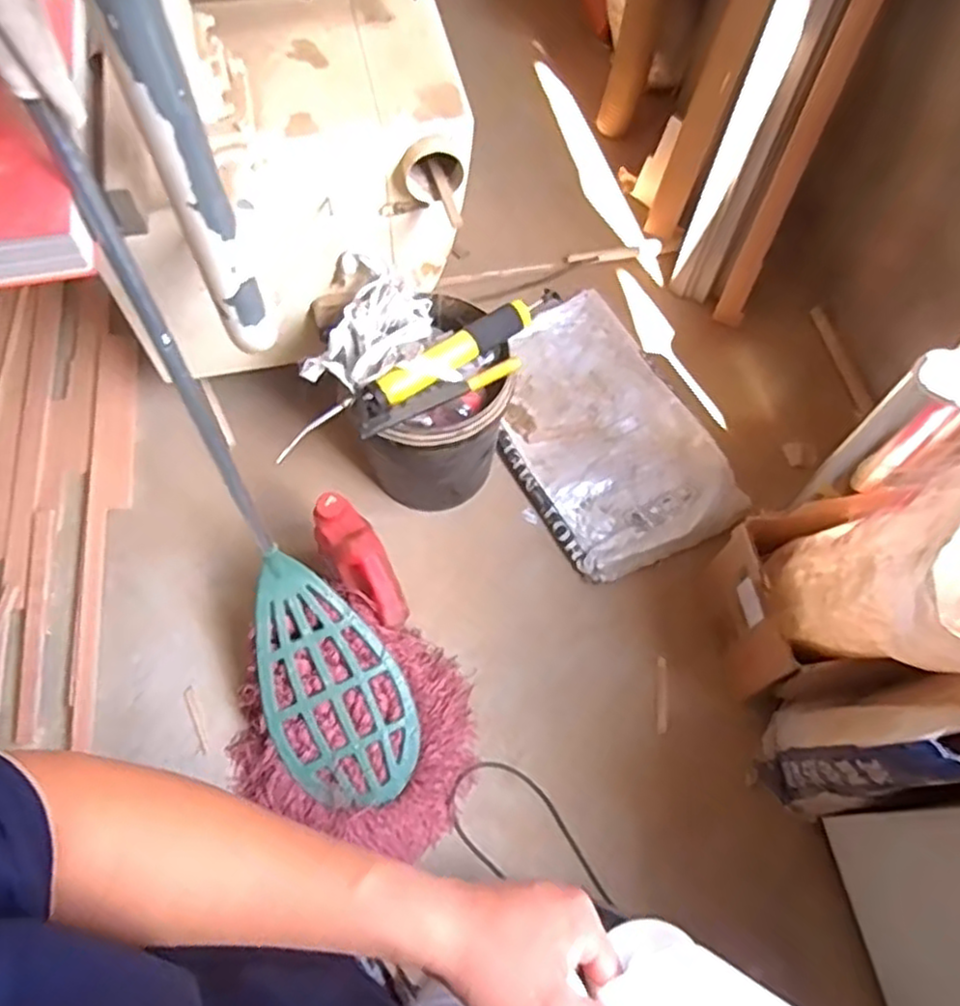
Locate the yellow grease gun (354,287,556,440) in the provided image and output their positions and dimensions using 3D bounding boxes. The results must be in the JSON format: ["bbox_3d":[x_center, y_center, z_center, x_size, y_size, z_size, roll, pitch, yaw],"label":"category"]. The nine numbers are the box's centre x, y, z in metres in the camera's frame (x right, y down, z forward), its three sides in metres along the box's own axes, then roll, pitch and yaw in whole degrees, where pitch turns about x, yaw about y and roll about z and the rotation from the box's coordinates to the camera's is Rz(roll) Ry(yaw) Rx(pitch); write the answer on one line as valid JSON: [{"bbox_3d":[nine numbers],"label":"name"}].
[{"bbox_3d":[-0.019,-0.260,1.336,0.467,0.076,0.118,-30,70,-16],"label":"yellow grease gun"}]

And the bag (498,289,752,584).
[{"bbox_3d":[0.275,-0.181,1.732,0.448,0.055,0.708,-23,68,-13],"label":"bag"}]

